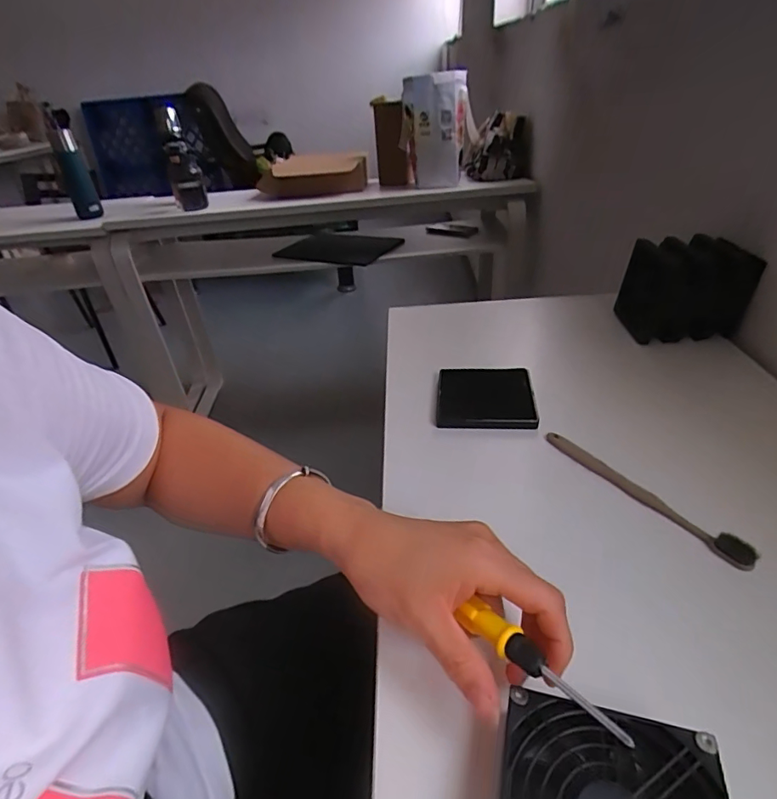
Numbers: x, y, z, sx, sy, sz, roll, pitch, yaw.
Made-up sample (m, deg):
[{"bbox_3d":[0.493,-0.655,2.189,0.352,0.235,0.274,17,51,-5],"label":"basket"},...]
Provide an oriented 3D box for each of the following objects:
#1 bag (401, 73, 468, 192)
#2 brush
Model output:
[{"bbox_3d":[0.127,-0.707,1.325,0.164,0.282,0.119,-1,34,4],"label":"bag"},{"bbox_3d":[0.194,0.070,0.386,0.012,0.016,0.174,-22,38,-24],"label":"brush"}]

